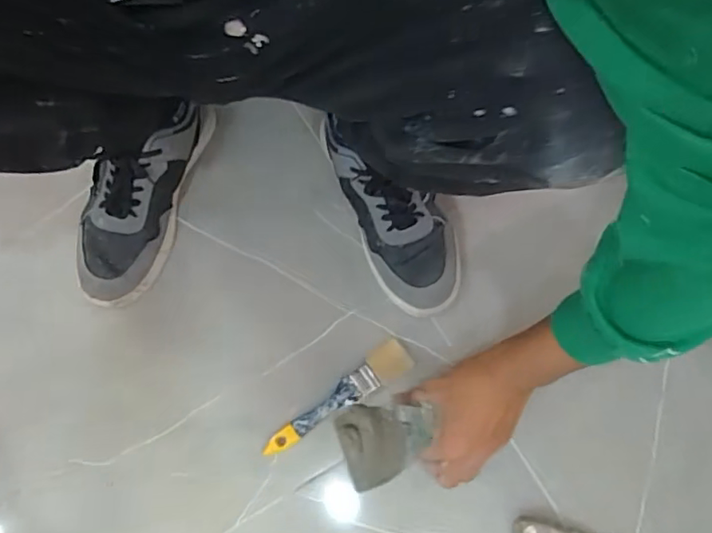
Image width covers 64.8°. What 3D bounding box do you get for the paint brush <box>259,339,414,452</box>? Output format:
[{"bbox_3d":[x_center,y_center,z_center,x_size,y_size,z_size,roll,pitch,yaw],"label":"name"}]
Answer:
[{"bbox_3d":[-0.018,0.148,0.620,0.185,0.020,0.038,-36,76,-12],"label":"paint brush"}]

